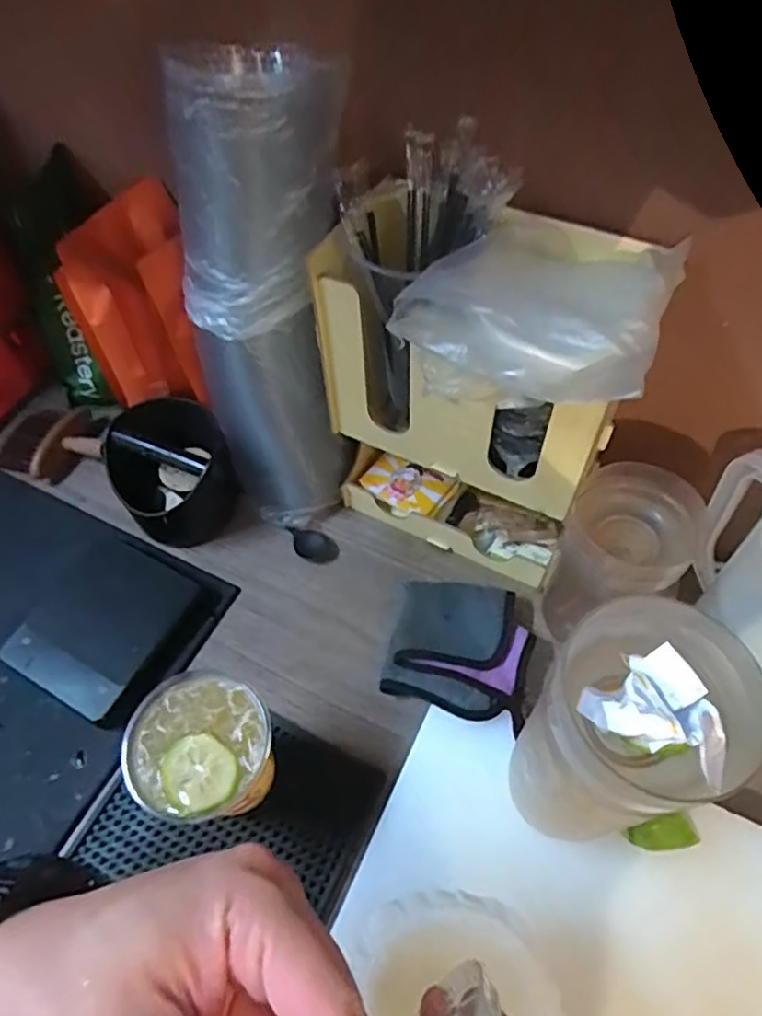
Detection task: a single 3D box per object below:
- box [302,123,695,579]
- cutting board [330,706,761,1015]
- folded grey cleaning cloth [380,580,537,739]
[{"bbox_3d":[0.069,-0.074,0.509,0.217,0.335,0.151,28,62,20],"label":"box"},{"bbox_3d":[0.173,0.333,0.417,0.411,0.026,0.284,21,60,17],"label":"cutting board"},{"bbox_3d":[0.071,0.121,0.564,0.118,0.026,0.124,12,58,11],"label":"folded grey cleaning cloth"}]

